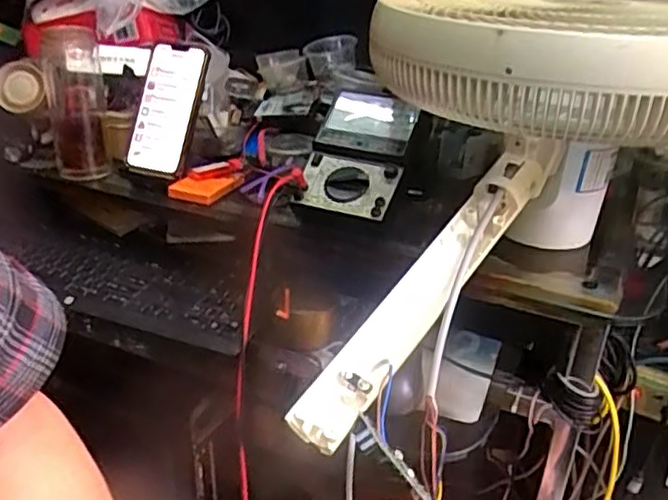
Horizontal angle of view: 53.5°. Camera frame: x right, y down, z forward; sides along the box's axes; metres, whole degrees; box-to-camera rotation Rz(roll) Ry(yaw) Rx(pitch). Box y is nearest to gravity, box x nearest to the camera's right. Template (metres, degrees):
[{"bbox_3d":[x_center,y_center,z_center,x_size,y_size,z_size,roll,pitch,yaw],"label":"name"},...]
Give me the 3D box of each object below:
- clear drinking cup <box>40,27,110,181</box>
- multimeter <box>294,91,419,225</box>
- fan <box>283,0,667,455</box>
[{"bbox_3d":[-0.314,-0.178,0.805,0.067,0.166,0.079,-7,28,-18],"label":"clear drinking cup"},{"bbox_3d":[0.027,-0.100,0.700,0.103,0.039,0.145,11,72,21],"label":"multimeter"},{"bbox_3d":[0.160,-0.069,0.590,0.393,0.275,0.356,0,27,-5],"label":"fan"}]

